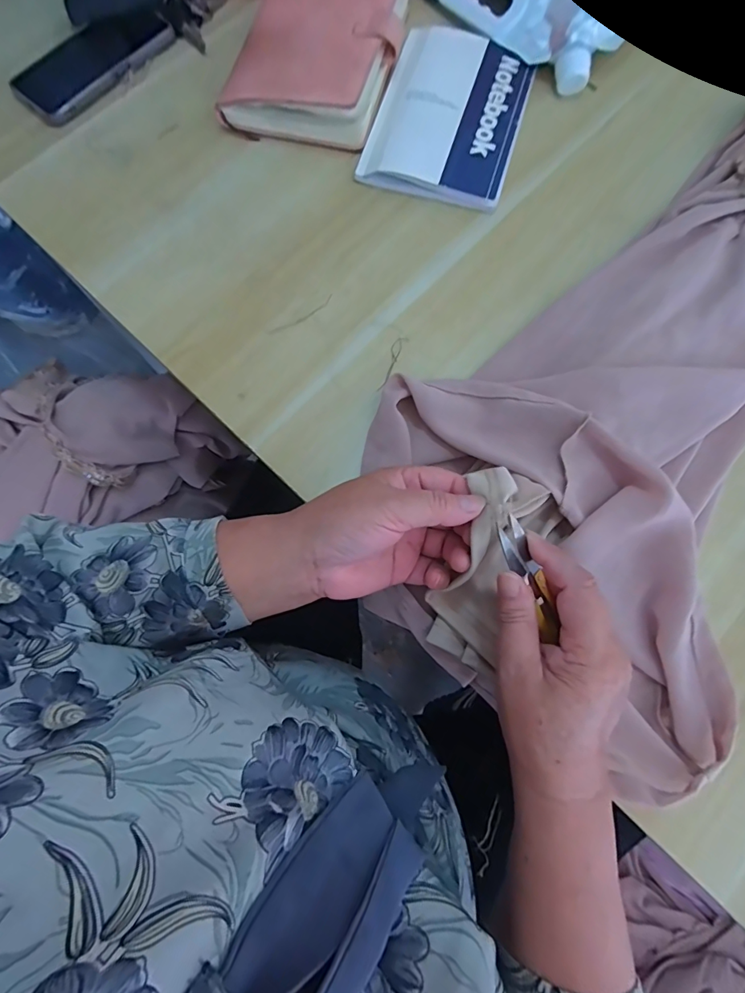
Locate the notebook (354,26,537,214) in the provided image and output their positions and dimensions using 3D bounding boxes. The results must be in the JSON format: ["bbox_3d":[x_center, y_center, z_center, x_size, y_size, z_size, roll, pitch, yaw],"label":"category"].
[{"bbox_3d":[0.077,-0.376,0.439,0.136,0.015,0.197,17,78,5],"label":"notebook"}]

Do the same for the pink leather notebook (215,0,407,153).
[{"bbox_3d":[-0.049,-0.456,0.448,0.147,0.036,0.226,18,77,6],"label":"pink leather notebook"}]

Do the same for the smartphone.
[{"bbox_3d":[-0.289,-0.451,0.466,0.077,0.014,0.165,40,80,11],"label":"smartphone"}]

